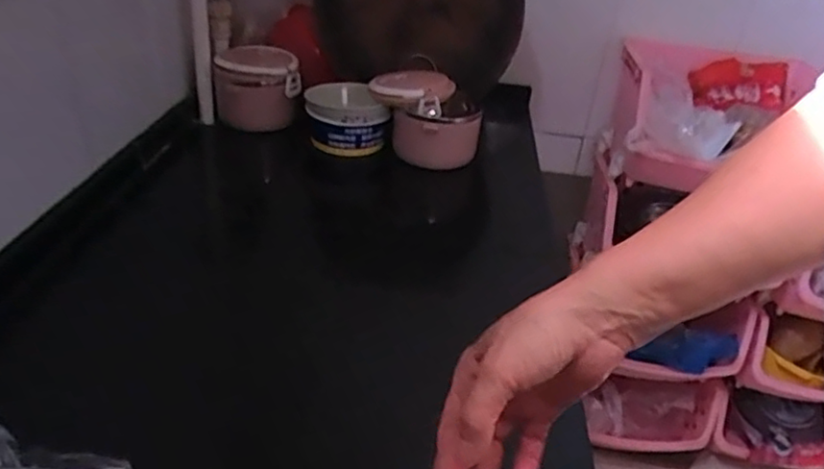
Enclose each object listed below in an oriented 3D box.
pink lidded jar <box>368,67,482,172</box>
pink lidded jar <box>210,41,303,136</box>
[{"bbox_3d":[0.021,-0.190,1.064,0.184,0.130,0.127,7,29,-1],"label":"pink lidded jar"},{"bbox_3d":[-0.275,-0.258,1.123,0.137,0.123,0.119,-3,31,-17],"label":"pink lidded jar"}]

